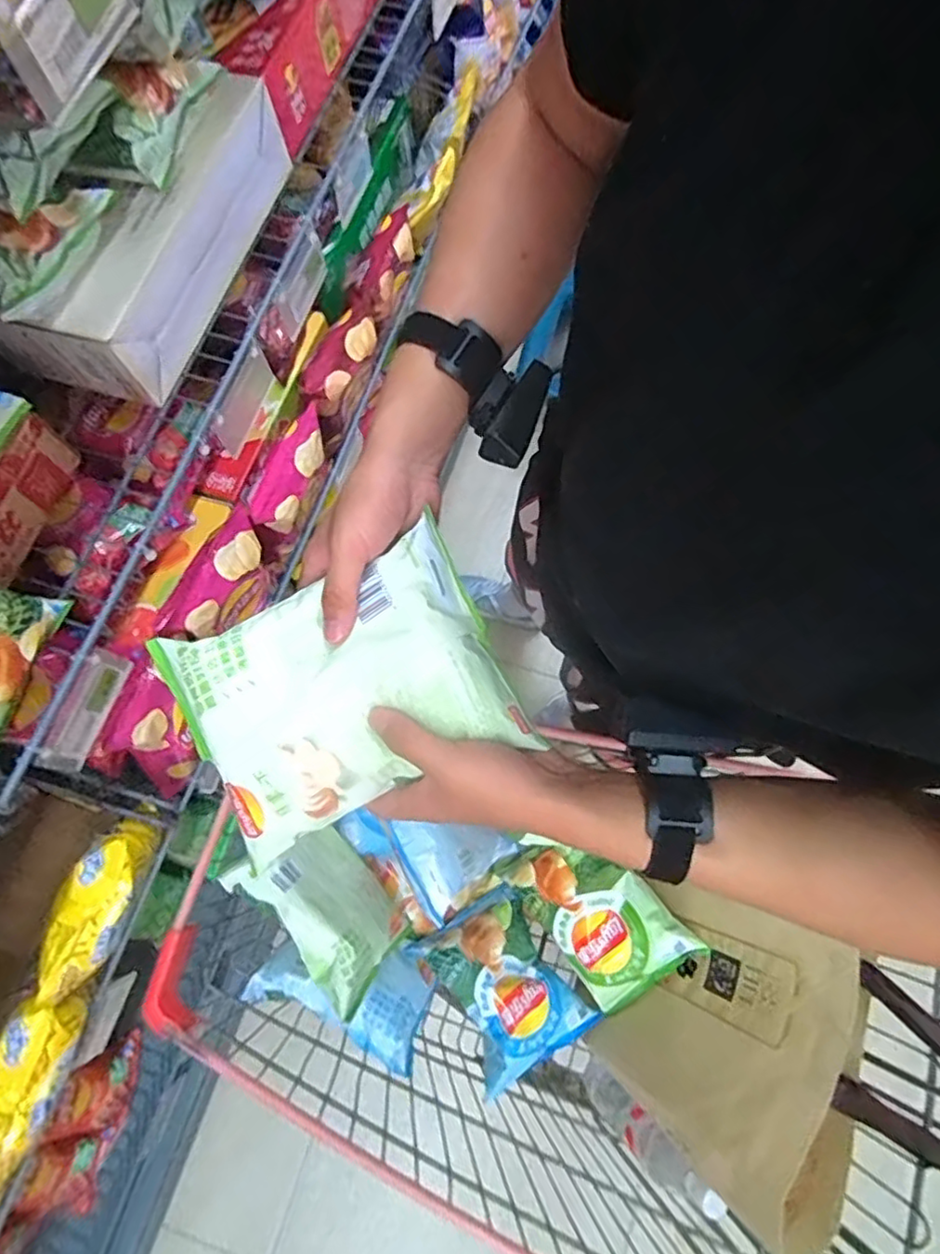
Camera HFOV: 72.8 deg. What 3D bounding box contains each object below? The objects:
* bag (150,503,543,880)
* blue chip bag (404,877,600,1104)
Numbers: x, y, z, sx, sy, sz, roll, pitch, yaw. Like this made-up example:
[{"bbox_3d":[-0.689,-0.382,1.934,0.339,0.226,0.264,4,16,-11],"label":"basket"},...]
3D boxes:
[{"bbox_3d":[-0.082,0.042,0.406,0.199,0.055,0.145,-27,85,5],"label":"bag"},{"bbox_3d":[0.040,0.425,0.757,0.136,0.077,0.182,-32,76,-8],"label":"blue chip bag"}]

